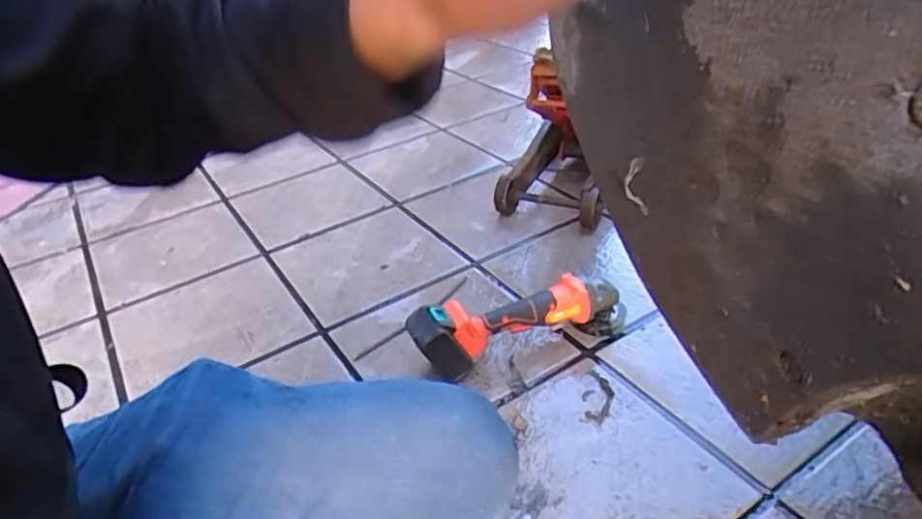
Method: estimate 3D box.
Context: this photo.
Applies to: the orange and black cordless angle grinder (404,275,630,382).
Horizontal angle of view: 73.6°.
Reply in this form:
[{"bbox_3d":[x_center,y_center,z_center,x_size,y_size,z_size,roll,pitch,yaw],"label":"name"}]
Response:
[{"bbox_3d":[0.102,0.101,0.974,0.358,0.117,0.106,-20,37,-19],"label":"orange and black cordless angle grinder"}]

